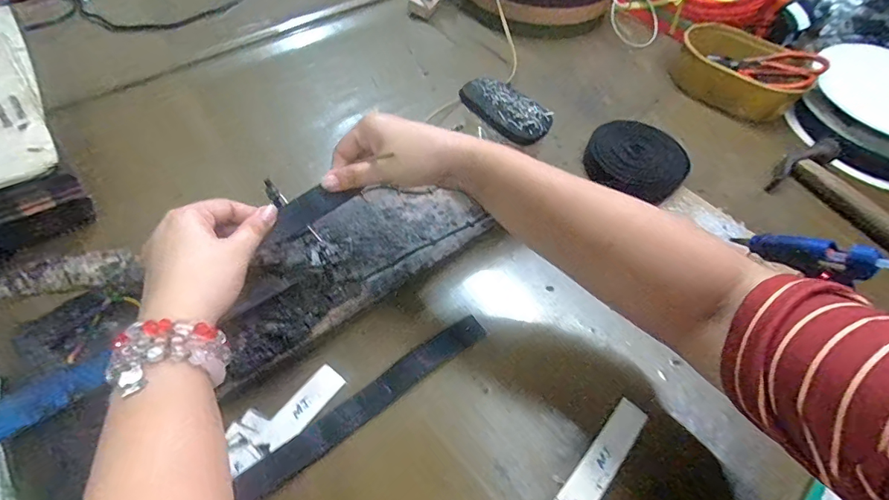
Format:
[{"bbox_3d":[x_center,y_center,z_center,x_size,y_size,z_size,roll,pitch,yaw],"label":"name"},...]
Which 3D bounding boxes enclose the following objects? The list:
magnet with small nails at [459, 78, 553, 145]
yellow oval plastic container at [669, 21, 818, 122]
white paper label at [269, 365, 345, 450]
[{"bbox_3d":[0.061,-0.145,0.435,0.049,0.023,0.100,-35,64,-25],"label":"magnet with small nails"},{"bbox_3d":[0.464,-0.283,0.665,0.187,0.079,0.149,38,61,21],"label":"yellow oval plastic container"},{"bbox_3d":[-0.121,0.134,0.365,0.028,0.004,0.075,29,55,23],"label":"white paper label"}]

